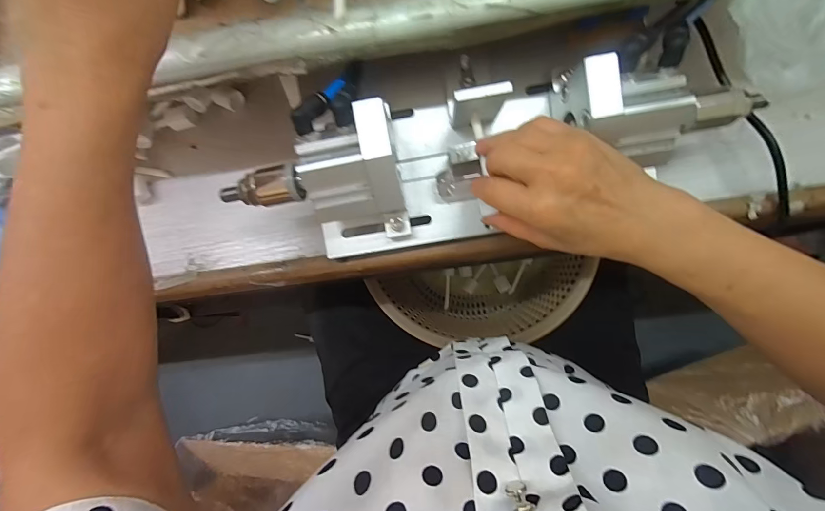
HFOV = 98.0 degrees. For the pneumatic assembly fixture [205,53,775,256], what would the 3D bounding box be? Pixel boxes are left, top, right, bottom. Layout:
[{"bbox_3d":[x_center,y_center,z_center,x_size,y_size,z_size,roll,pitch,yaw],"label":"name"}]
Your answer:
[{"bbox_3d":[0.049,-0.082,0.261,0.335,0.086,0.106,-13,82,7],"label":"pneumatic assembly fixture"}]

